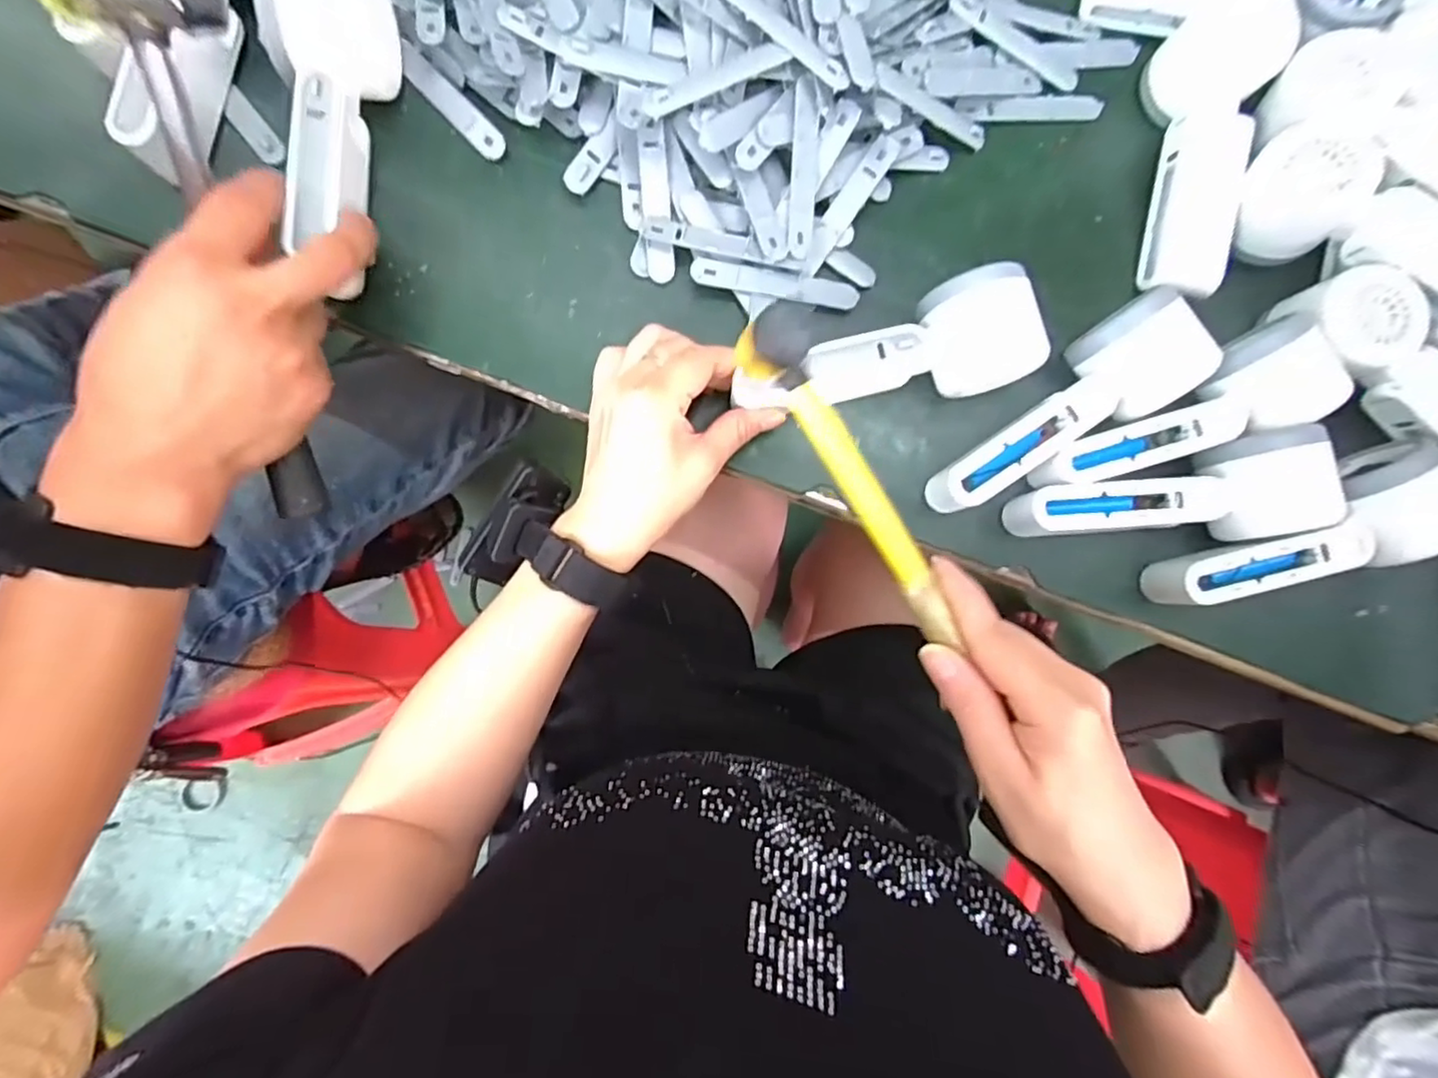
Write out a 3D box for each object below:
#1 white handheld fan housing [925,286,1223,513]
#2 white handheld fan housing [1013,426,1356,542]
[{"bbox_3d":[0.182,-0.070,0.352,0.160,0.048,0.054,-33,86,-8],"label":"white handheld fan housing"},{"bbox_3d":[0.245,-0.021,0.351,0.163,0.043,0.054,-8,83,-5],"label":"white handheld fan housing"}]

